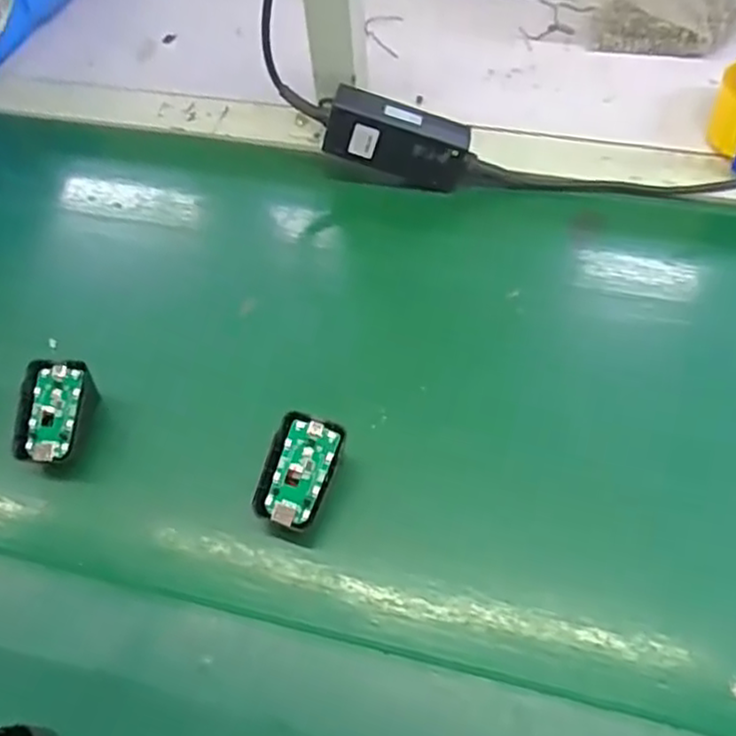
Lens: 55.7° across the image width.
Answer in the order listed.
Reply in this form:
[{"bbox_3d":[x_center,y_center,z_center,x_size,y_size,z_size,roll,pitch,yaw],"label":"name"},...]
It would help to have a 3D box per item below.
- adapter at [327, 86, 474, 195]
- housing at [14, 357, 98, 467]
[{"bbox_3d":[0.025,-0.186,0.573,0.115,0.052,0.030,17,58,-8],"label":"adapter"},{"bbox_3d":[-0.214,0.033,0.474,0.040,0.041,0.065,6,58,7],"label":"housing"}]

